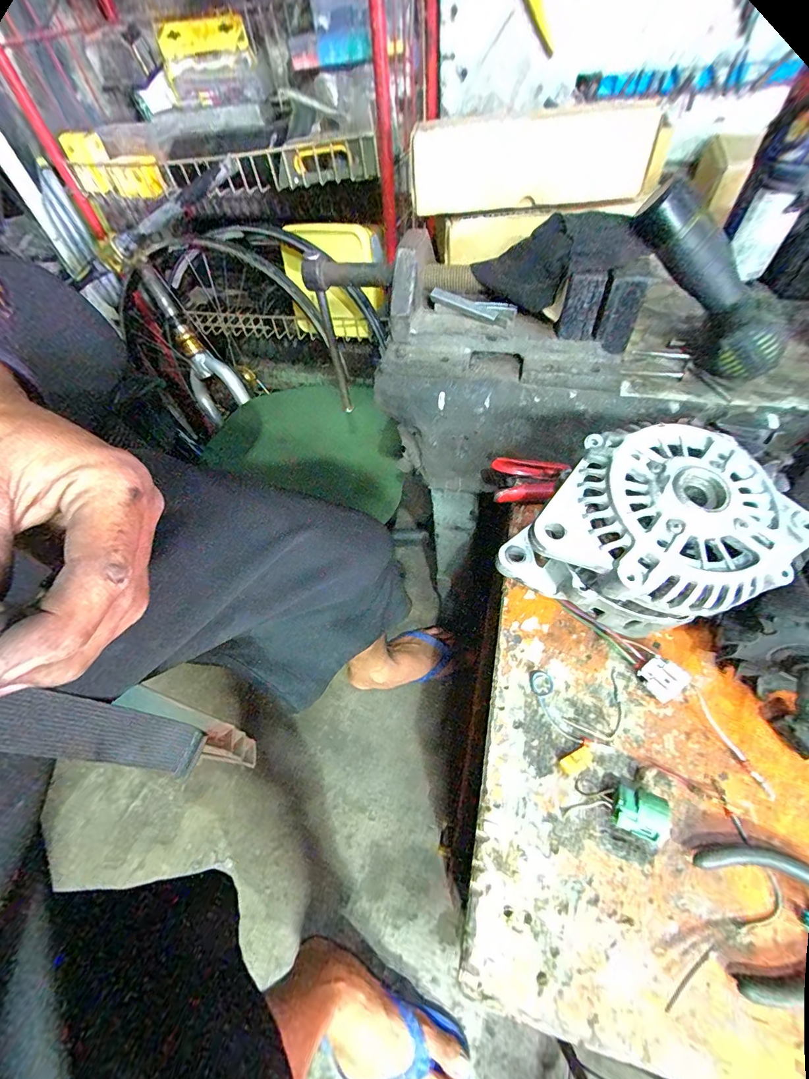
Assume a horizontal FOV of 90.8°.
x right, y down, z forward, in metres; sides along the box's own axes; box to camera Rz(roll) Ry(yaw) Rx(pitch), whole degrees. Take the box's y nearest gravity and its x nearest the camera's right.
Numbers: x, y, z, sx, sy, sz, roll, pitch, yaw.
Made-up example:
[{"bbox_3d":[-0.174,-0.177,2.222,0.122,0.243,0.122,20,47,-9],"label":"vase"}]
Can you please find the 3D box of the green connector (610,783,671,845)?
[{"bbox_3d":[0.149,0.175,0.255,0.030,0.024,0.025,17,58,16],"label":"green connector"}]

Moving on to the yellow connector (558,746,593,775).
[{"bbox_3d":[0.121,0.156,0.280,0.023,0.009,0.012,-22,56,-10],"label":"yellow connector"}]

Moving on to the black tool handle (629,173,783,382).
[{"bbox_3d":[0.281,-0.236,0.366,0.061,0.061,0.189,-39,98,-20],"label":"black tool handle"}]

